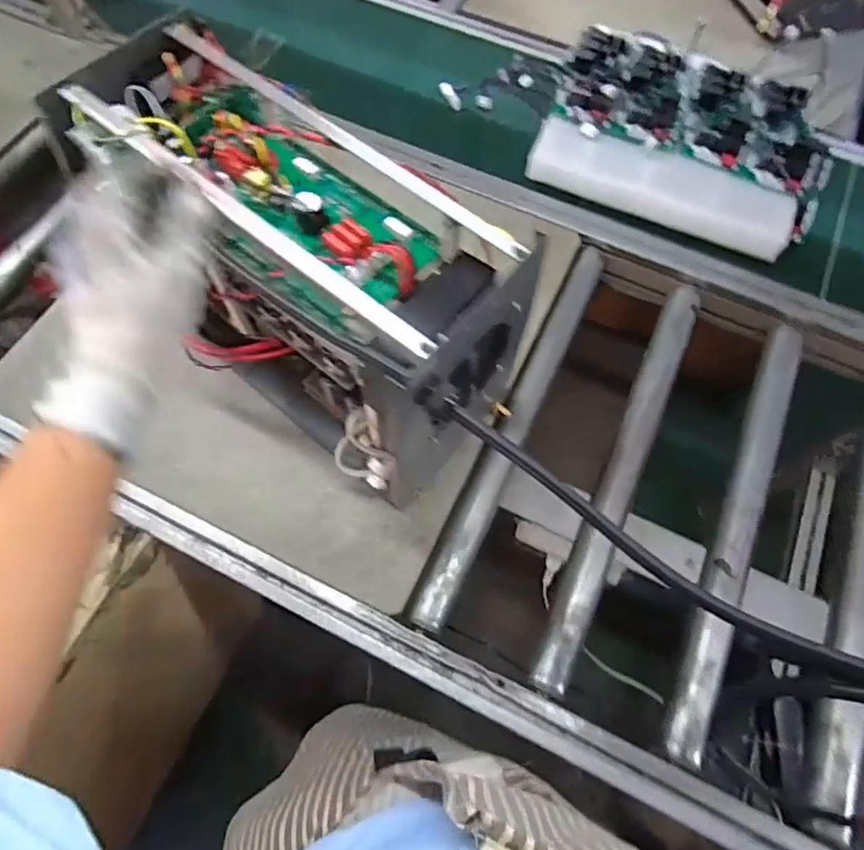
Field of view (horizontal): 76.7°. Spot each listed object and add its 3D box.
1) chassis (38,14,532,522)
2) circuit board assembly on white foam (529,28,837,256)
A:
[{"bbox_3d":[-0.133,-0.151,0.566,0.467,0.287,0.196,39,72,12],"label":"chassis"},{"bbox_3d":[0.385,-0.424,0.808,0.423,0.106,0.310,22,70,7],"label":"circuit board assembly on white foam"}]

